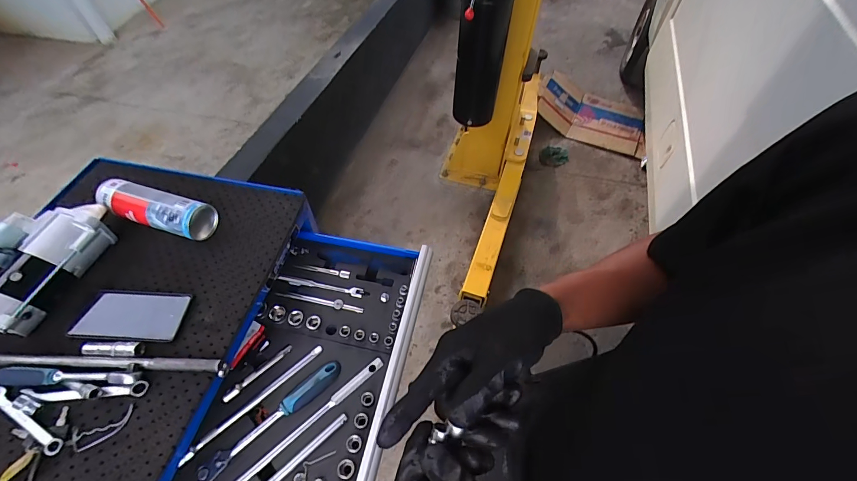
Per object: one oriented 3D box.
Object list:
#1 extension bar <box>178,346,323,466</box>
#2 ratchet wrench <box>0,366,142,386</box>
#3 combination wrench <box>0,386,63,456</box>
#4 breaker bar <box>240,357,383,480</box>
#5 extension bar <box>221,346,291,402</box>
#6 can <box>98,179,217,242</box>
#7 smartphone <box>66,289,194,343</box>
[{"bbox_3d":[-0.273,0.255,0.601,0.247,0.014,0.012,-39,61,-21],"label":"extension bar"},{"bbox_3d":[-0.501,0.188,0.522,0.193,0.018,0.024,1,54,2],"label":"ratchet wrench"},{"bbox_3d":[-0.539,0.239,0.504,0.151,0.009,0.027,21,59,17],"label":"combination wrench"},{"bbox_3d":[-0.217,0.307,0.564,0.371,0.017,0.023,-38,61,-20],"label":"breaker bar"},{"bbox_3d":[-0.281,0.217,0.625,0.122,0.009,0.014,-39,62,-23],"label":"extension bar"},{"bbox_3d":[-0.488,-0.055,0.676,0.224,0.065,0.069,13,56,11],"label":"can"},{"bbox_3d":[-0.458,0.114,0.585,0.160,0.009,0.081,1,54,3],"label":"smartphone"}]

